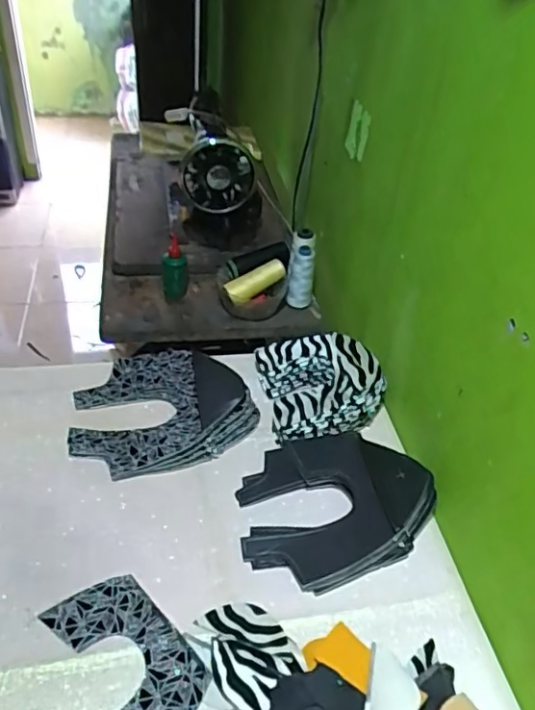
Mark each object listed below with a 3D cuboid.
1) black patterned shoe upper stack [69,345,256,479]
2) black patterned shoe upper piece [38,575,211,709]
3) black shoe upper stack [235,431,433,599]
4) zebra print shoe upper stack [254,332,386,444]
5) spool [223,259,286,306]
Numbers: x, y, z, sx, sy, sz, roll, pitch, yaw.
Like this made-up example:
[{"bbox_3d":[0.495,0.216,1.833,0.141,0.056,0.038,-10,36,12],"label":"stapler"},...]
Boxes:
[{"bbox_3d":[-0.147,0.070,0.795,0.249,0.066,0.187,-10,42,-19],"label":"black patterned shoe upper stack"},{"bbox_3d":[-0.150,0.313,0.555,0.166,0.006,0.193,-10,42,-19],"label":"black patterned shoe upper piece"},{"bbox_3d":[0.082,0.178,0.701,0.227,0.059,0.187,-5,40,-13],"label":"black shoe upper stack"},{"bbox_3d":[0.078,0.043,0.838,0.164,0.085,0.167,-6,41,-14],"label":"zebra print shoe upper stack"},{"bbox_3d":[-0.019,-0.127,0.993,0.111,0.038,0.034,-29,47,-8],"label":"spool"}]

